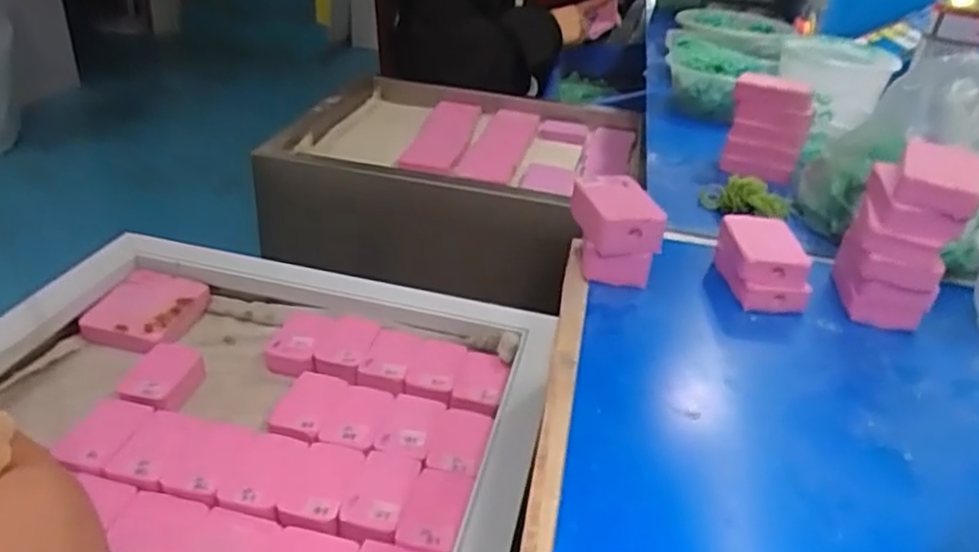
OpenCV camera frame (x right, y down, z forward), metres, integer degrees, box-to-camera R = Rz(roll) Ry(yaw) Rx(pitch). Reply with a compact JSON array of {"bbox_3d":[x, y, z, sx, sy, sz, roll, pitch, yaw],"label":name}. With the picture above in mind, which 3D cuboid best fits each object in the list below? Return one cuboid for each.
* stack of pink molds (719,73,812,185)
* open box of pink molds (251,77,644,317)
[{"bbox_3d":[0.277,-0.149,0.702,0.070,0.086,0.060,17,33,20],"label":"stack of pink molds"},{"bbox_3d":[-0.049,-0.147,1.072,0.463,0.176,0.444,12,32,13],"label":"open box of pink molds"}]

